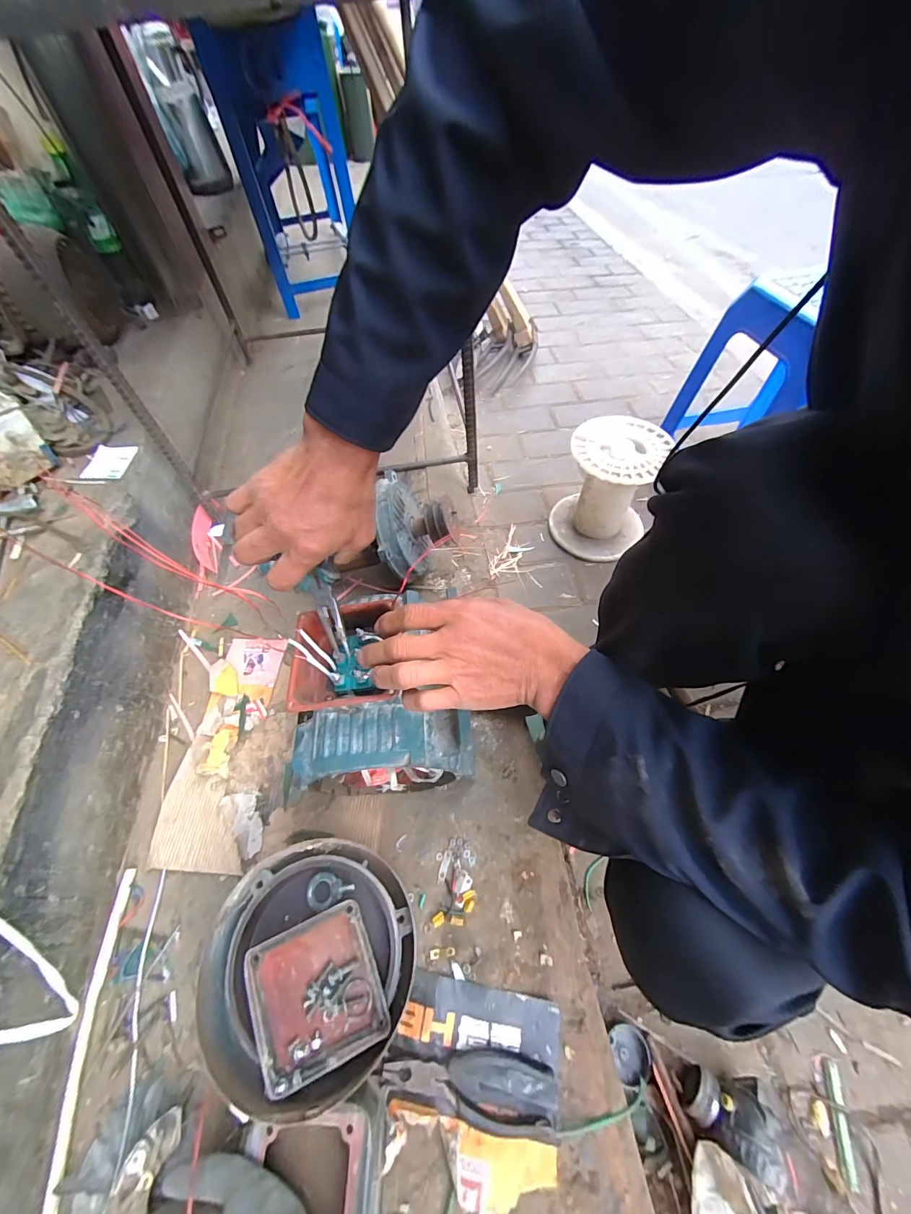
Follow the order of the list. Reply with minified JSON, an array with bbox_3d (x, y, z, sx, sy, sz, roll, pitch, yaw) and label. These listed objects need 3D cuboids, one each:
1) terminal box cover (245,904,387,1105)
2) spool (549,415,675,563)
[{"bbox_3d":[-0.127,0.349,0.379,0.108,0.022,0.107,-21,59,-10],"label":"terminal box cover"},{"bbox_3d":[0.324,-0.246,0.905,0.190,0.235,0.193,-1,58,2],"label":"spool"}]

